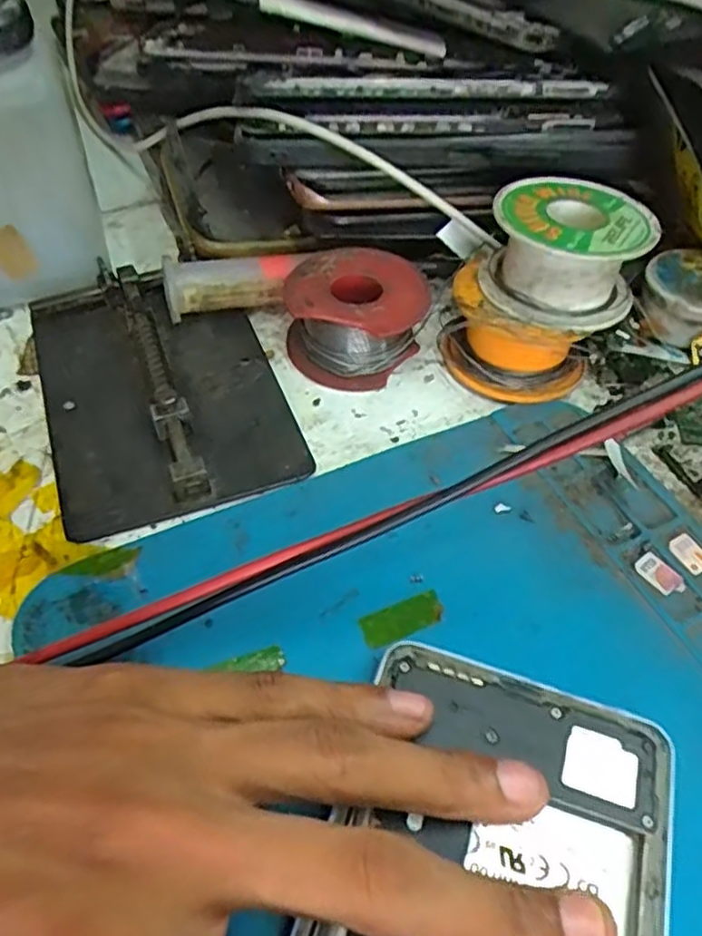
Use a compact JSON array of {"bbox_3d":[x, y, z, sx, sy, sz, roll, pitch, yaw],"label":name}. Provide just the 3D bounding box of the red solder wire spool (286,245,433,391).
[{"bbox_3d":[0.002,-0.057,0.256,0.048,0.030,0.045,1,50,-1],"label":"red solder wire spool"}]

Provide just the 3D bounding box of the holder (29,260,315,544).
[{"bbox_3d":[-0.067,-0.031,0.242,0.078,0.017,0.110,-16,53,-15],"label":"holder"}]

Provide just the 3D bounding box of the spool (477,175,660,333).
[{"bbox_3d":[0.072,-0.071,0.237,0.051,0.034,0.047,1,50,-1],"label":"spool"}]

